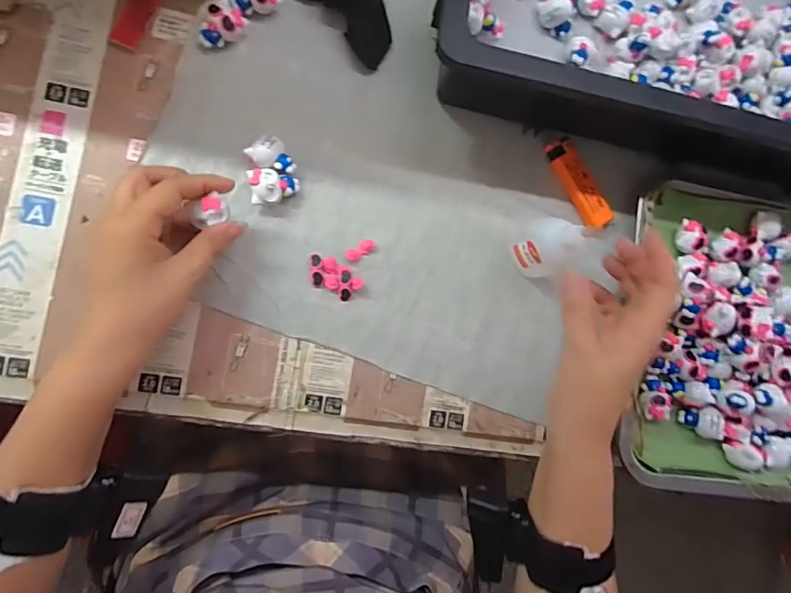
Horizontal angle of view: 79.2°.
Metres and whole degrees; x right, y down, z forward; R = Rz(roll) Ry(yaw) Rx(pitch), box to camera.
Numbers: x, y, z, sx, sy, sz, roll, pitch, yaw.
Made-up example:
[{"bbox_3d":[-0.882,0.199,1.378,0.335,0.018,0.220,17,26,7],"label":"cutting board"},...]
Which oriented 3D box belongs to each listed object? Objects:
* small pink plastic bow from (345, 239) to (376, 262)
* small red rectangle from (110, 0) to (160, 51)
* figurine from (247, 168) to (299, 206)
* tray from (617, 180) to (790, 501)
[{"bbox_3d":[-0.027,-0.035,0.366,0.025,0.004,0.011,-33,94,-10],"label":"small pink plastic bow"},{"bbox_3d":[-0.189,-0.202,0.347,0.019,0.004,0.046,25,83,-9],"label":"small red rectangle"},{"bbox_3d":[-0.088,-0.081,0.349,0.034,0.019,0.024,-8,89,-11],"label":"figurine"},{"bbox_3d":[0.342,0.043,0.410,0.303,0.038,0.256,9,86,-10],"label":"tray"}]

